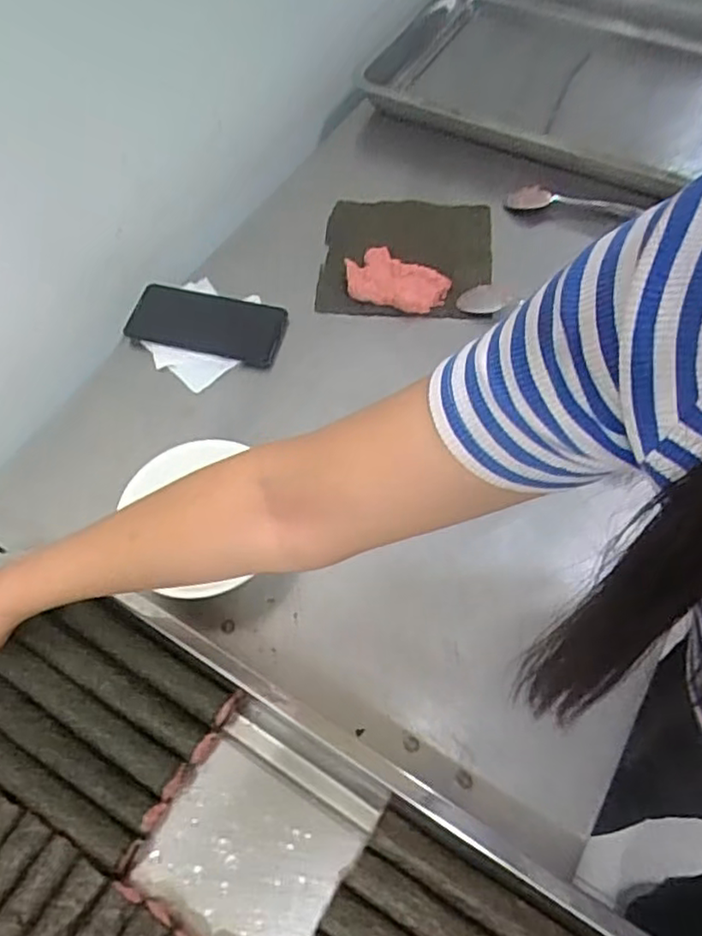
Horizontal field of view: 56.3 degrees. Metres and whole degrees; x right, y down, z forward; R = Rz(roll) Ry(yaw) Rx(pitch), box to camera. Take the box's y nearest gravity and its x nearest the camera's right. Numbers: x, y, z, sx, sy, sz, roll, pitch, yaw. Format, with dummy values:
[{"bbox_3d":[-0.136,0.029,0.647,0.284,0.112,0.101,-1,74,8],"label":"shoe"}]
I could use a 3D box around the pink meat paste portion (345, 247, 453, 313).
[{"bbox_3d":[0.054,-0.218,0.745,0.115,0.032,0.080,9,62,8],"label":"pink meat paste portion"}]

